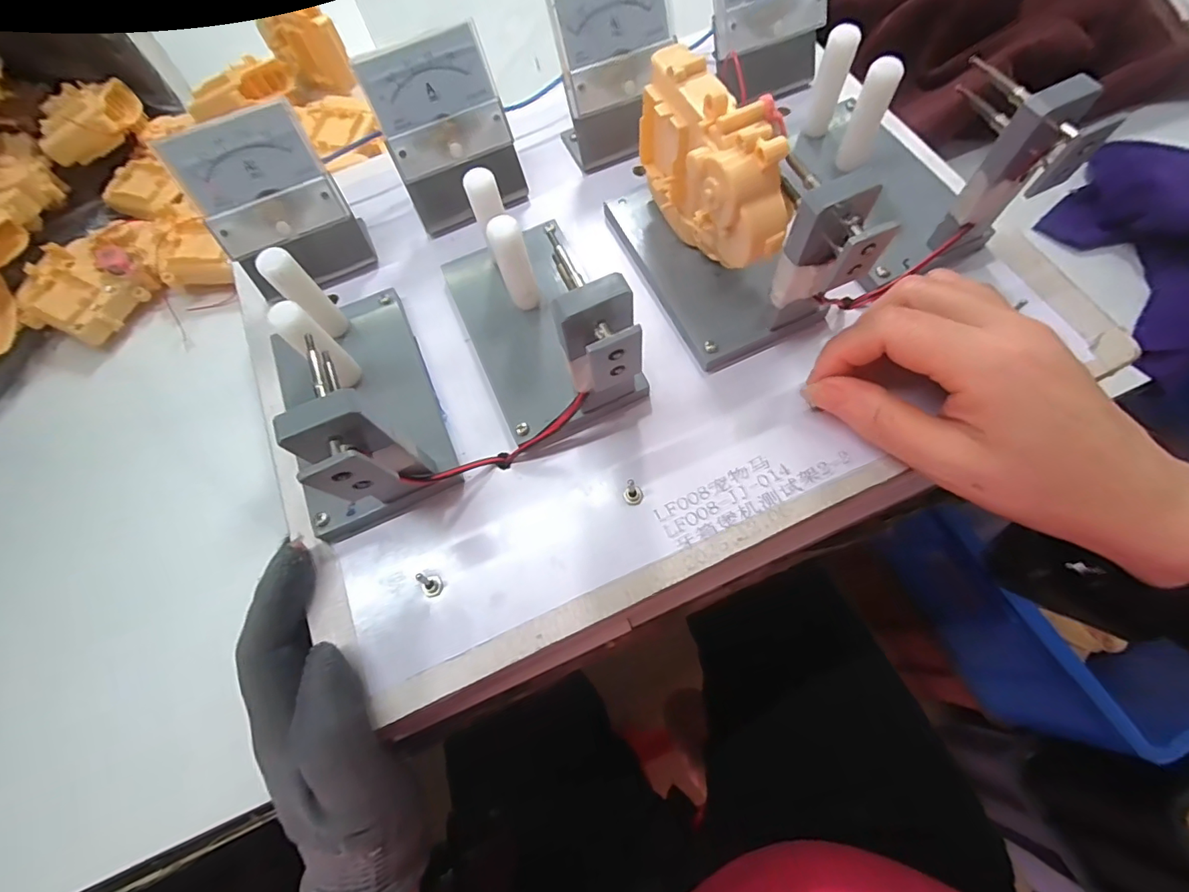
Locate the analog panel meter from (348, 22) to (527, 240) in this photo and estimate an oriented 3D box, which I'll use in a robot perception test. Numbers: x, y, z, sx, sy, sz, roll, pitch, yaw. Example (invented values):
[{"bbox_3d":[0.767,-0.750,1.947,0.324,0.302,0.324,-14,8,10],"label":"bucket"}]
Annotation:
[{"bbox_3d":[-0.078,-0.165,0.271,0.065,0.075,0.045,-26,69,-5],"label":"analog panel meter"}]

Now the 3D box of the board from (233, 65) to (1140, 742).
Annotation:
[{"bbox_3d":[0.027,-0.079,0.231,0.385,0.098,0.266,-22,69,-8],"label":"board"}]

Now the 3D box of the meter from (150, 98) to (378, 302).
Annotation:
[{"bbox_3d":[-0.161,-0.120,0.259,0.066,0.075,0.047,-32,69,-7],"label":"meter"}]

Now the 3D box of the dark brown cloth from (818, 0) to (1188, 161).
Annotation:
[{"bbox_3d":[0.308,-0.379,0.402,0.276,0.057,0.316,-18,68,-2],"label":"dark brown cloth"}]

